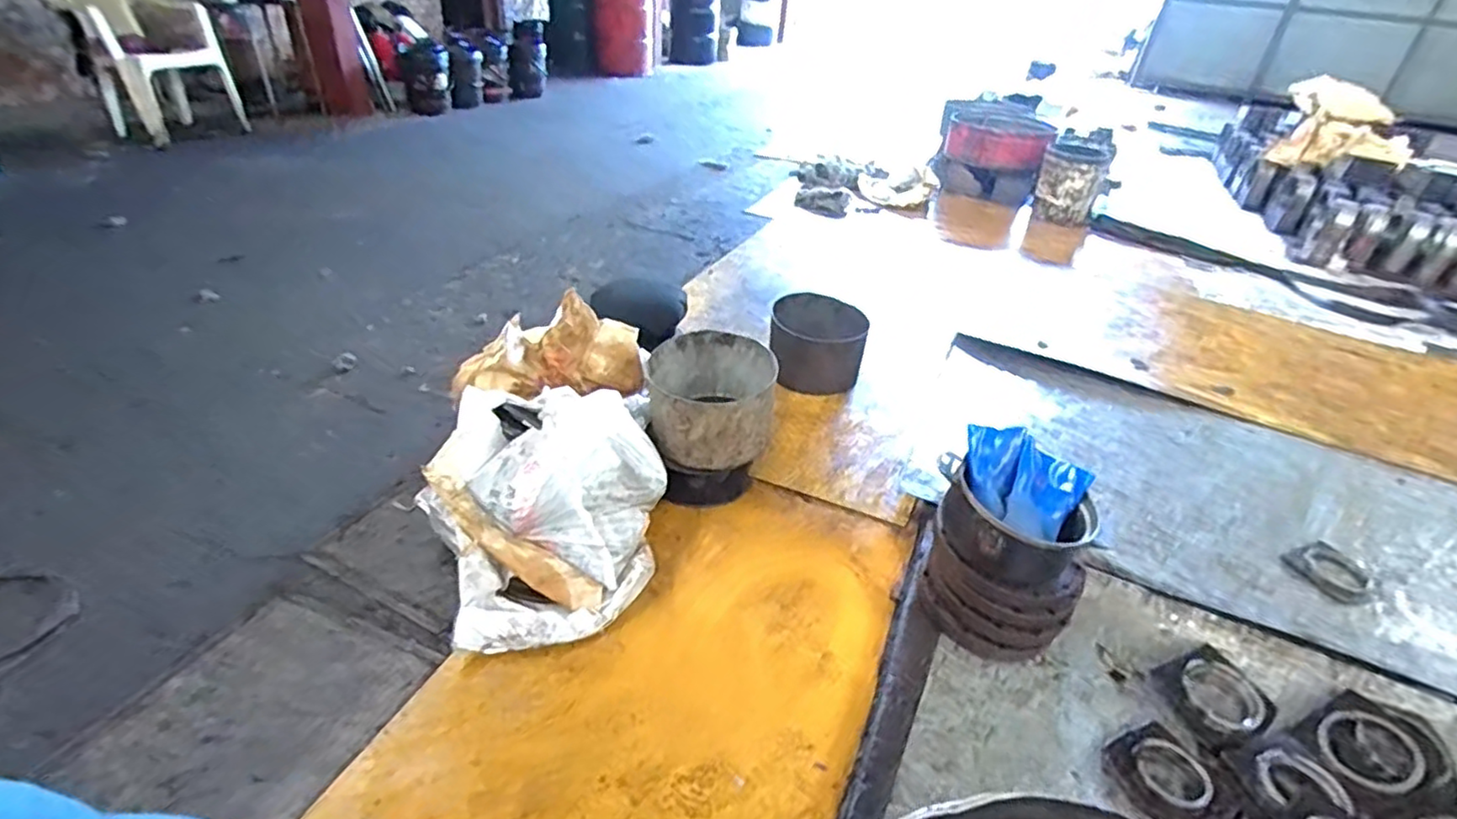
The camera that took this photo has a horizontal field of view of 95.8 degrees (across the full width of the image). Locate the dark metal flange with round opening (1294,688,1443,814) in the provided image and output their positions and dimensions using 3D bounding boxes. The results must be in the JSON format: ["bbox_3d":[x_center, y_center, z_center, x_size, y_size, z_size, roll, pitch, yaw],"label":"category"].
[{"bbox_3d":[1.021,0.540,1.046,0.168,0.020,0.152,-25,40,-9],"label":"dark metal flange with round opening"}]

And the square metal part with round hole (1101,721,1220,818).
[{"bbox_3d":[0.676,0.558,1.005,0.164,0.035,0.146,-14,39,-25],"label":"square metal part with round hole"}]

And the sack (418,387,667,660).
[{"bbox_3d":[-0.338,0.180,1.244,0.438,0.272,0.450,-2,36,-10],"label":"sack"}]

